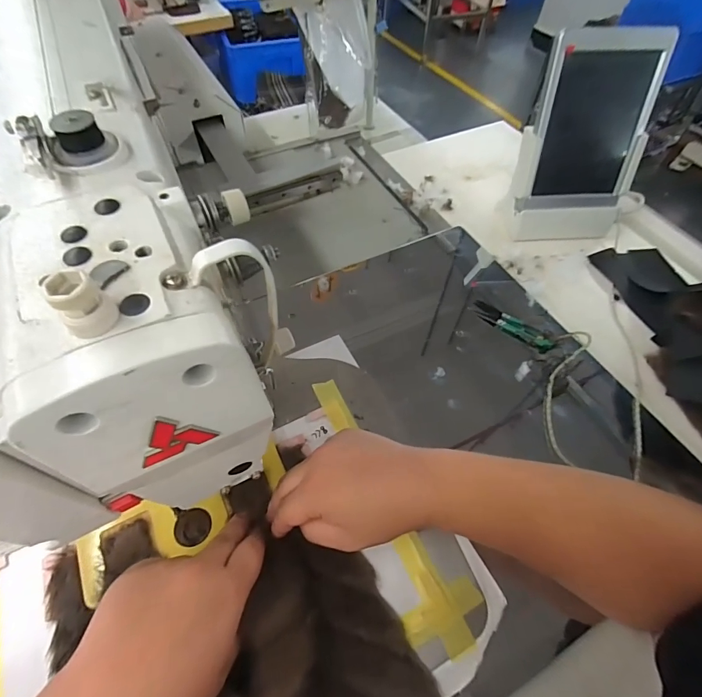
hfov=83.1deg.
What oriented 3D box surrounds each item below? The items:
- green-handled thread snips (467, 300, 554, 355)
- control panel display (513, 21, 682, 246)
[{"bbox_3d":[0.201,-0.030,0.496,0.106,0.010,0.028,35,62,20],"label":"green-handled thread snips"},{"bbox_3d":[0.324,-0.277,0.542,0.162,0.221,0.103,-3,56,-4],"label":"control panel display"}]

